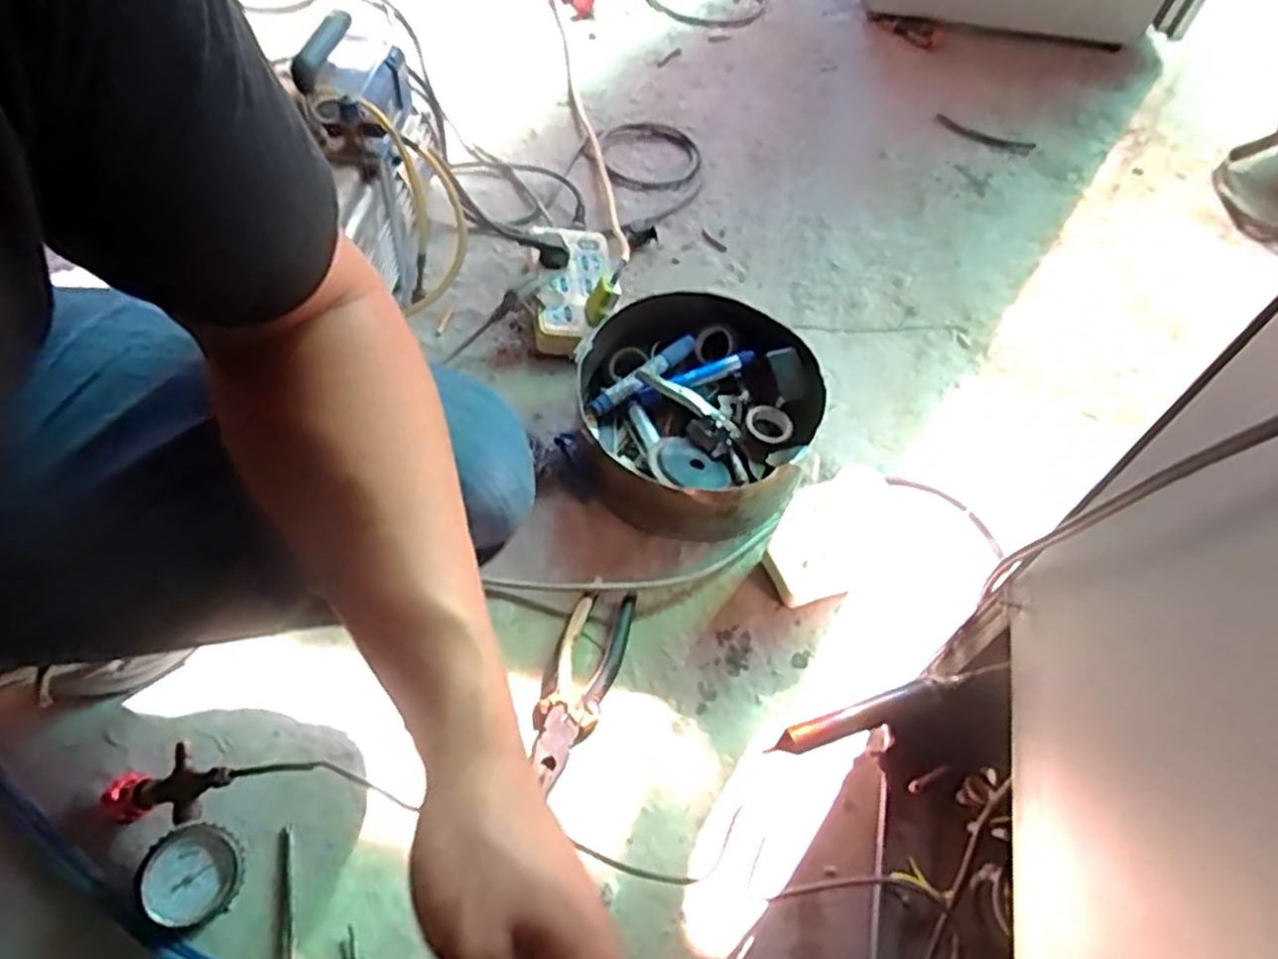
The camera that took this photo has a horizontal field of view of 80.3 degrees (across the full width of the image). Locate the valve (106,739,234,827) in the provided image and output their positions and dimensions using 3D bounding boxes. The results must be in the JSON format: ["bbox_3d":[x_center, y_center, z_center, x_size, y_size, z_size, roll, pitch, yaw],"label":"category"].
[{"bbox_3d":[-0.341,0.227,0.559,0.102,0.033,0.051,-15,55,11],"label":"valve"}]

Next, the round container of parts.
[{"bbox_3d":[0.057,-0.062,0.765,0.240,0.098,0.243,2,55,-3],"label":"round container of parts"}]

